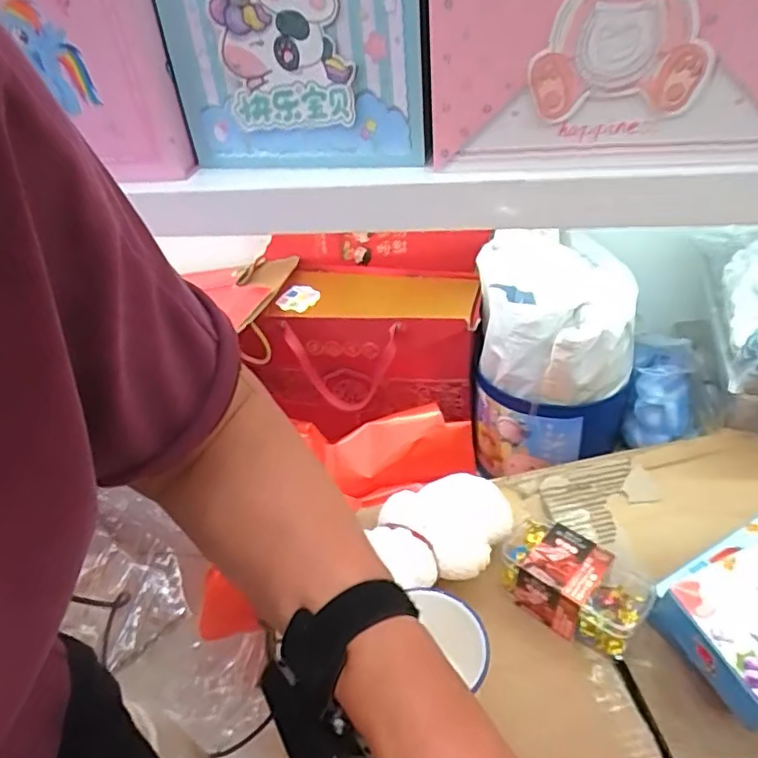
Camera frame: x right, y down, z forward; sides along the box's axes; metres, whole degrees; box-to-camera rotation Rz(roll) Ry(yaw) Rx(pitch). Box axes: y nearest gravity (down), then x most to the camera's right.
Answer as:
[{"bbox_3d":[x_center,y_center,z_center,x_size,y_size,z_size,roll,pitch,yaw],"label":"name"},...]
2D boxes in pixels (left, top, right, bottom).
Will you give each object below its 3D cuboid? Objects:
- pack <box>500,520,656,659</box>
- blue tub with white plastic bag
[{"bbox_3d":[0.162,0.175,0.503,0.117,0.055,0.063,25,47,34],"label":"pack"},{"bbox_3d":[0.202,-0.021,0.703,0.170,0.267,0.140,3,38,12],"label":"blue tub with white plastic bag"}]

